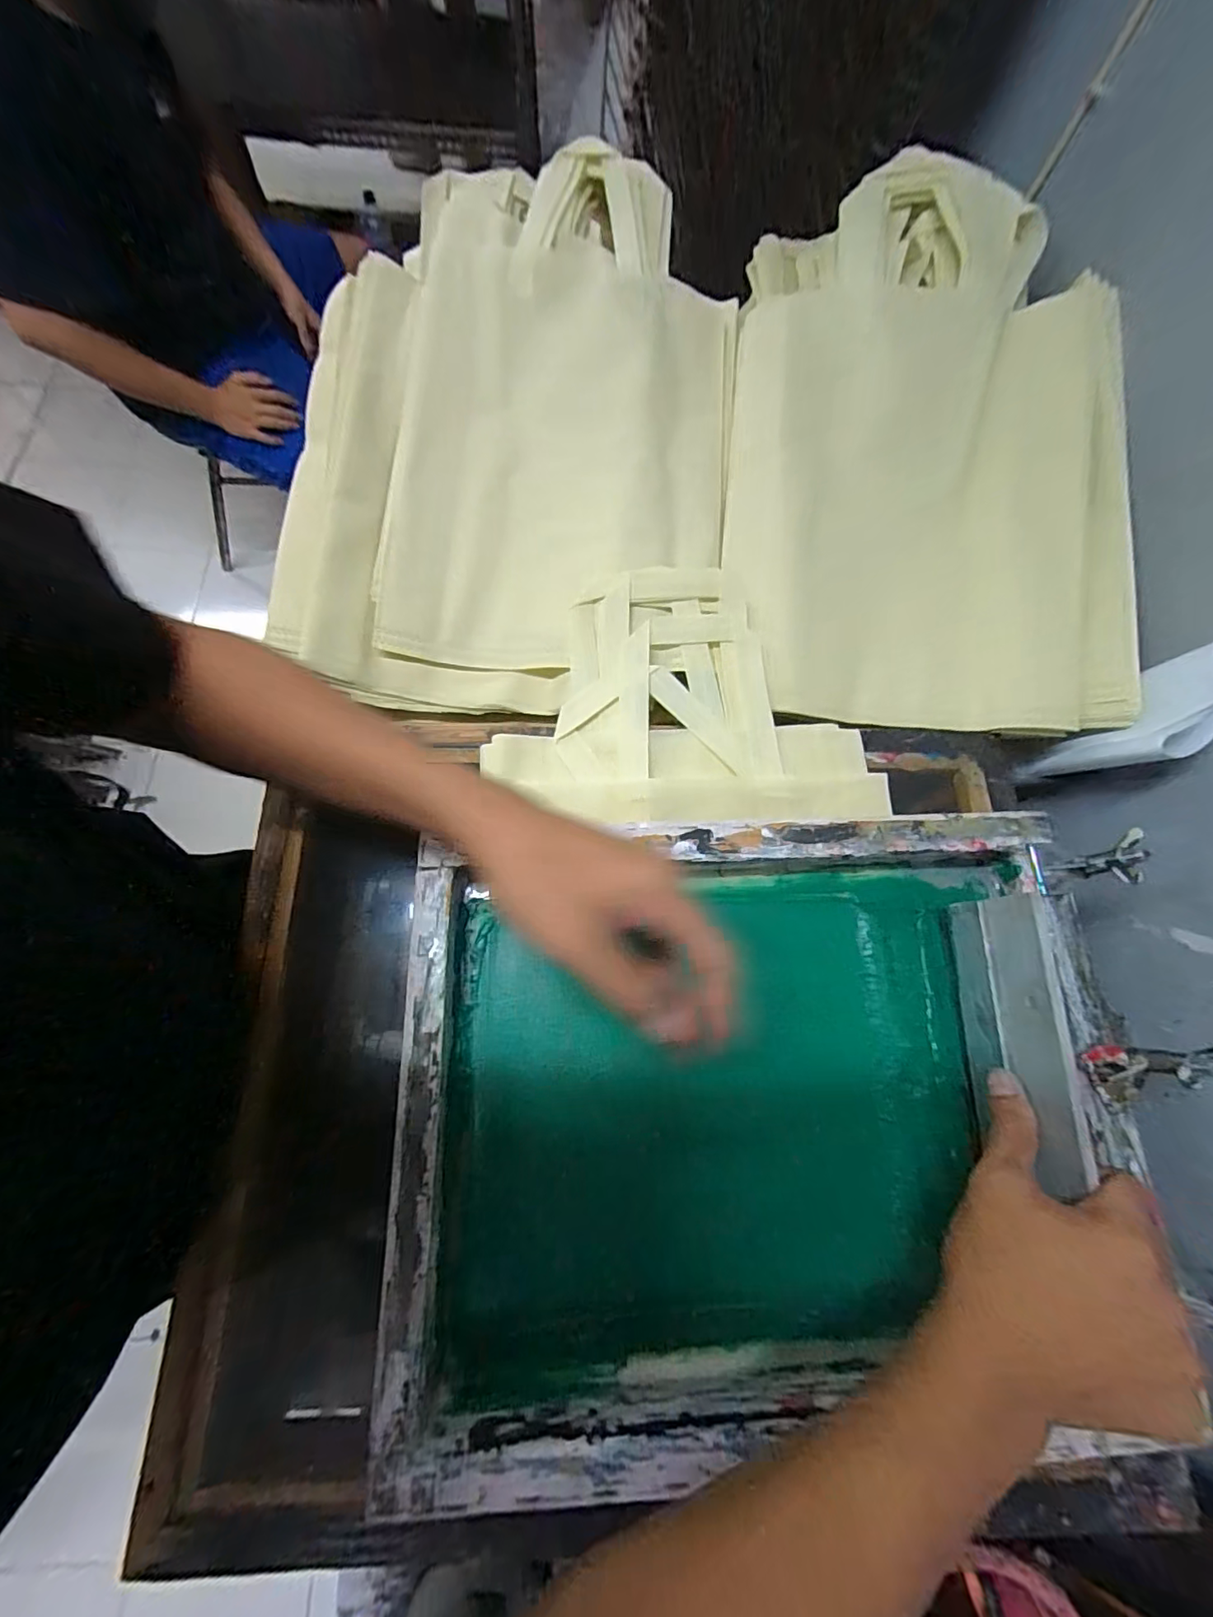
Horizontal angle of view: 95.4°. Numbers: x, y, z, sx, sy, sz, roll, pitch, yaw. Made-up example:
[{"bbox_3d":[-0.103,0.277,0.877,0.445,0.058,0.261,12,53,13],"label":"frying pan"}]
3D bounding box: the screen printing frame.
[{"bbox_3d":[0.095,0.184,0.355,0.436,0.046,0.344,-2,74,-3],"label":"screen printing frame"}]

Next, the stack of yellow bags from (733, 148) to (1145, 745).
[{"bbox_3d":[0.289,-0.339,0.509,0.346,0.105,0.539,6,73,0],"label":"stack of yellow bags"}]

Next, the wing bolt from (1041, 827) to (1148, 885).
[{"bbox_3d":[0.336,0.037,0.374,0.030,0.056,0.022,-35,77,-14],"label":"wing bolt"}]

